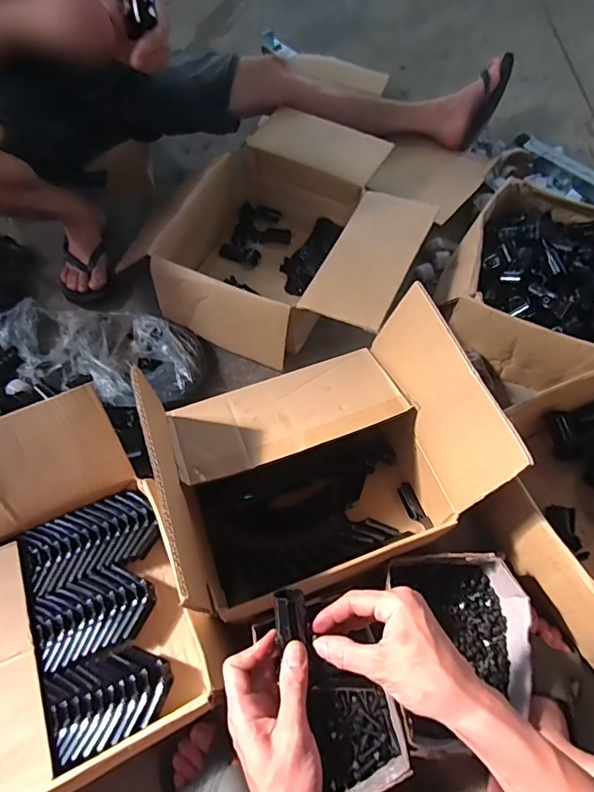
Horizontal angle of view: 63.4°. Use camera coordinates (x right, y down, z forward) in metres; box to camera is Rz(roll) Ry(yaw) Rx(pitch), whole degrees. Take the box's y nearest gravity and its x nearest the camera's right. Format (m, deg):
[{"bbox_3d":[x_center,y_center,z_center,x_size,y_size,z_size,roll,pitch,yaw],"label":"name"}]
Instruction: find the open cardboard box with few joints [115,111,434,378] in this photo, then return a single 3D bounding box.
[{"bbox_3d":[0.015,-0.297,0.888,0.414,0.155,0.487,22,66,12],"label":"open cardboard box with few joints"}]

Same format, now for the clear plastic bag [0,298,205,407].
[{"bbox_3d":[-0.351,-0.081,0.860,0.386,0.065,0.189,17,65,10],"label":"clear plastic bag"}]

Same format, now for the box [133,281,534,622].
[{"bbox_3d":[0.031,0.080,0.620,0.358,0.253,0.269,-19,64,-8],"label":"box"}]

